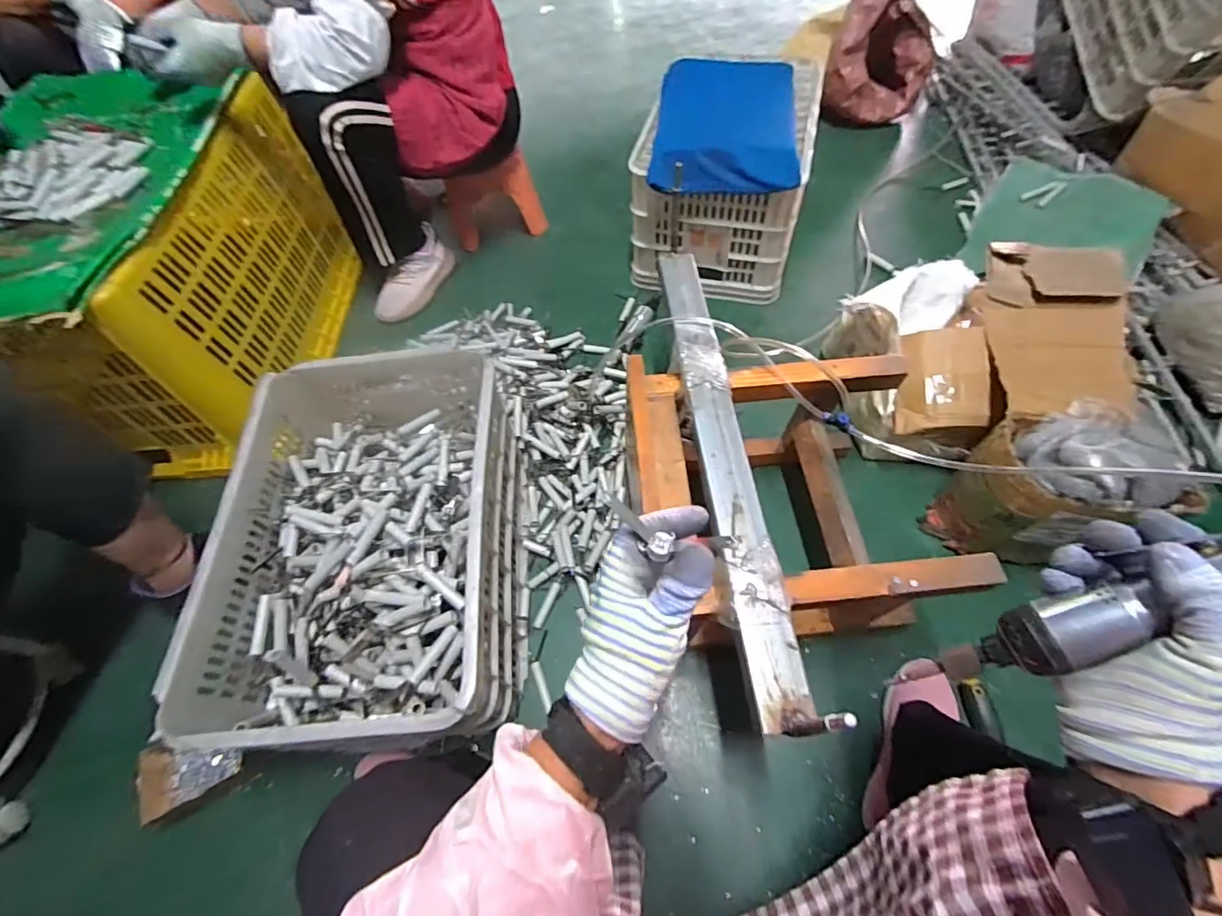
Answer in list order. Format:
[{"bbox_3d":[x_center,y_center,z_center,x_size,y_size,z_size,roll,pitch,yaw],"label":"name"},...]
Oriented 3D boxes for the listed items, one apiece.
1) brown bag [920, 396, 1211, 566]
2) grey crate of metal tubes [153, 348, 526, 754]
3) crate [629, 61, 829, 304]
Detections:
[{"bbox_3d":[0.660,0.045,0.784,0.229,0.241,0.175,-6,60,0],"label":"brown bag"},{"bbox_3d":[-0.333,0.113,0.784,0.351,0.265,0.545,-5,60,1],"label":"grey crate of metal tubes"},{"bbox_3d":[0.259,-0.647,1.184,0.342,0.310,0.464,12,61,10],"label":"crate"}]

